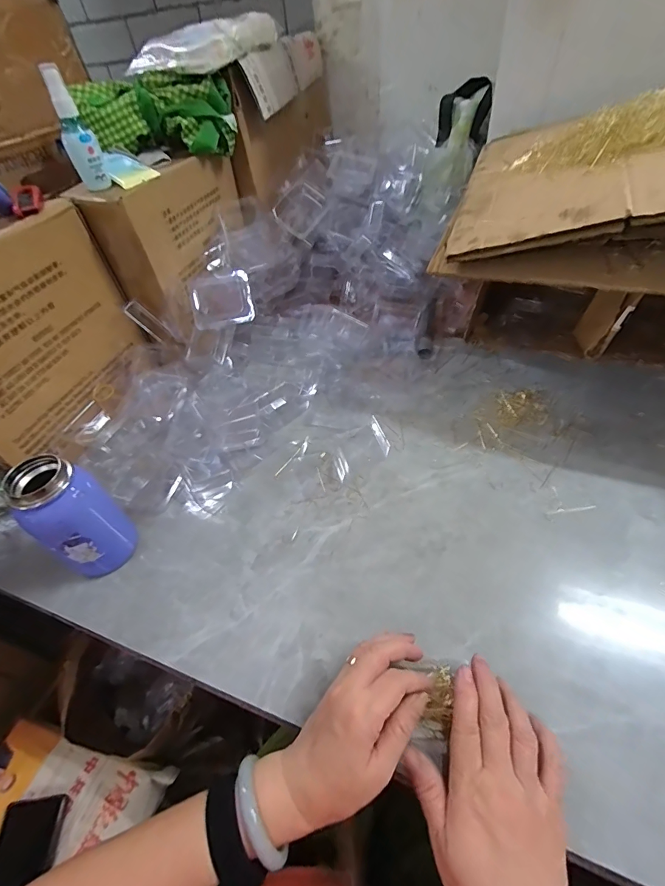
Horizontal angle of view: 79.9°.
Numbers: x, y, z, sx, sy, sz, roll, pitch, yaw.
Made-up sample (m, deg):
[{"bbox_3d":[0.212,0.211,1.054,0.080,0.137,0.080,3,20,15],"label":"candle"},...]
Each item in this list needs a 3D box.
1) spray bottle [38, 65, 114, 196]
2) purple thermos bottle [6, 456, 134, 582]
[{"bbox_3d":[-0.314,-0.378,0.485,0.037,0.118,0.030,-24,49,-14],"label":"spray bottle"},{"bbox_3d":[-0.265,0.079,0.415,0.066,0.138,0.064,-30,52,-19],"label":"purple thermos bottle"}]

